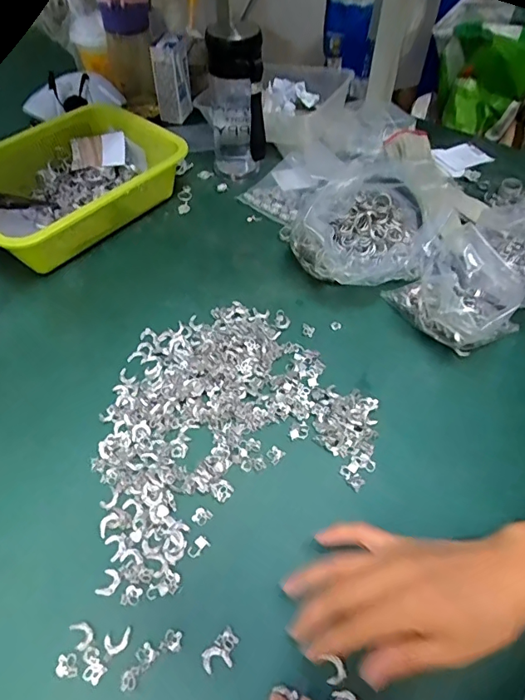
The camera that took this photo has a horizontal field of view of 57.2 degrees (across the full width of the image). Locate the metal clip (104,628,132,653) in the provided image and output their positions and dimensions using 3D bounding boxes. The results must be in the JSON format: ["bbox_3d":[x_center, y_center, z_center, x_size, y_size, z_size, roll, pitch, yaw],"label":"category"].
[{"bbox_3d":[-0.101,0.203,0.337,0.018,0.004,0.013,-13,53,-9],"label":"metal clip"}]

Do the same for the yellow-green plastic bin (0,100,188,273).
[{"bbox_3d":[-0.253,-0.209,0.618,0.176,0.077,0.263,33,59,23],"label":"yellow-green plastic bin"}]

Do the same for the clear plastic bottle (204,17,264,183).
[{"bbox_3d":[-0.034,-0.321,0.637,0.066,0.189,0.066,-5,52,-4],"label":"clear plastic bottle"}]

